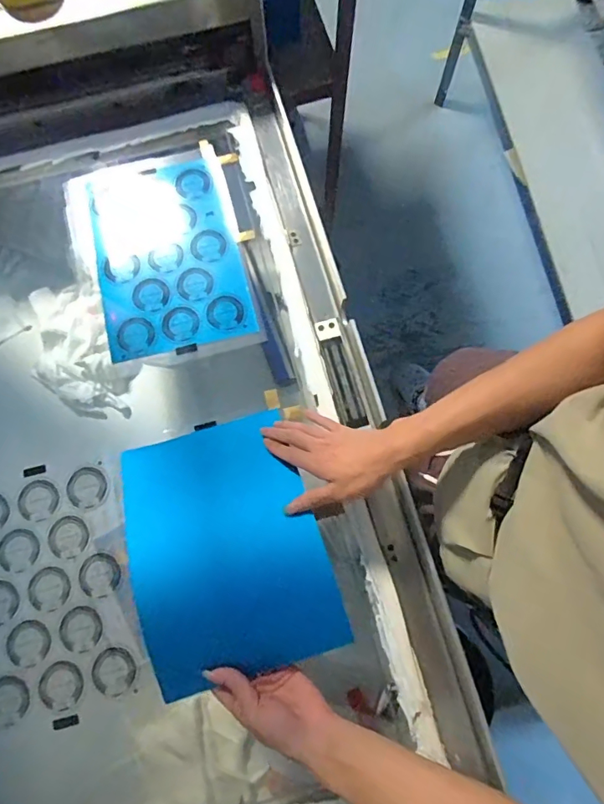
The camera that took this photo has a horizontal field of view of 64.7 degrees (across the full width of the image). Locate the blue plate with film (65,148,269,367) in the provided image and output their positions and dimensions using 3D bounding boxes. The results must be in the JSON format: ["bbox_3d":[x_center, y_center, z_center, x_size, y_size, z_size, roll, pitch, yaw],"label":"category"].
[{"bbox_3d":[-0.211,-0.217,0.709,0.228,0.013,0.333,-16,76,-4],"label":"blue plate with film"}]

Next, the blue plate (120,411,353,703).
[{"bbox_3d":[-0.092,0.171,0.583,0.222,0.032,0.289,-12,64,-13],"label":"blue plate"}]

